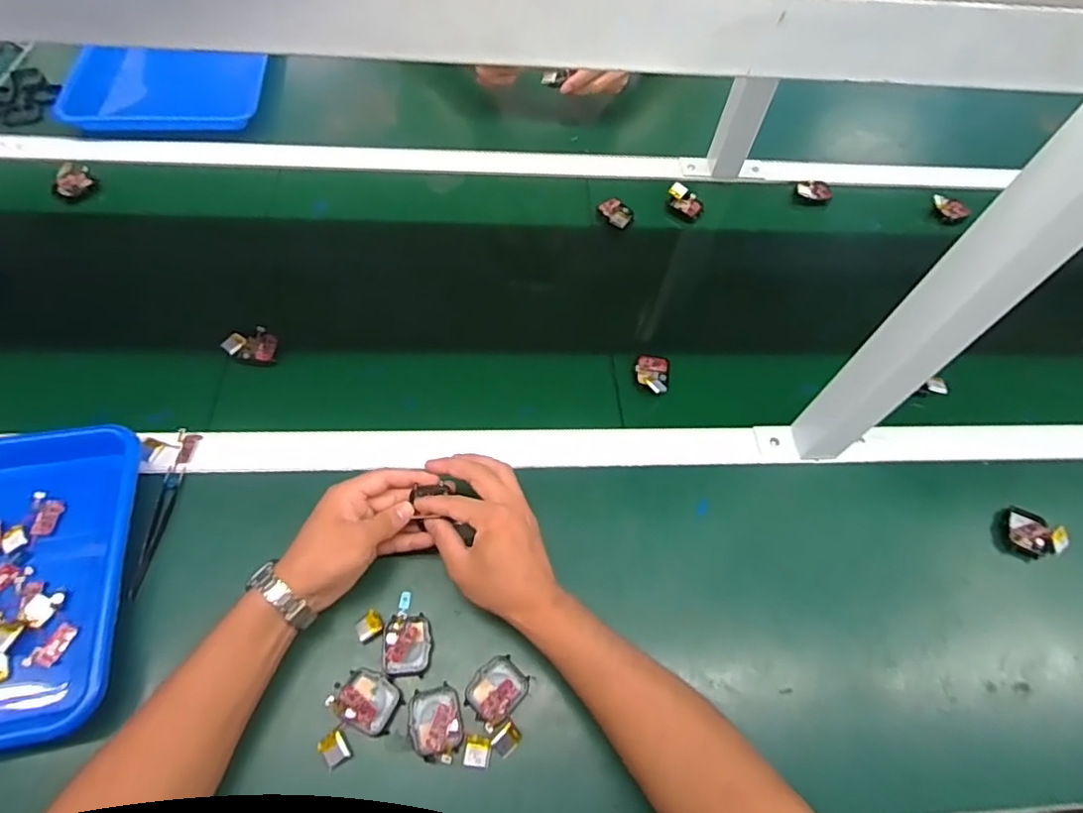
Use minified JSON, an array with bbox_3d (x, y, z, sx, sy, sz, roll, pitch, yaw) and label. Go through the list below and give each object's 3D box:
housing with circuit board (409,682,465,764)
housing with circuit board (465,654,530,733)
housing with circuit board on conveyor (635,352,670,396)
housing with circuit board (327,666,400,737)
[{"bbox_3d":[-0.079,0.244,0.449,0.040,0.012,0.052,-14,62,-13],"label":"housing with circuit board"},{"bbox_3d":[-0.036,0.225,0.464,0.041,0.014,0.047,41,65,17],"label":"housing with circuit board"},{"bbox_3d":[0.121,-0.038,0.631,0.037,0.019,0.056,15,60,4],"label":"housing with circuit board on conveyor"},{"bbox_3d":[-0.136,0.229,0.454,0.047,0.010,0.039,26,61,10],"label":"housing with circuit board"}]

